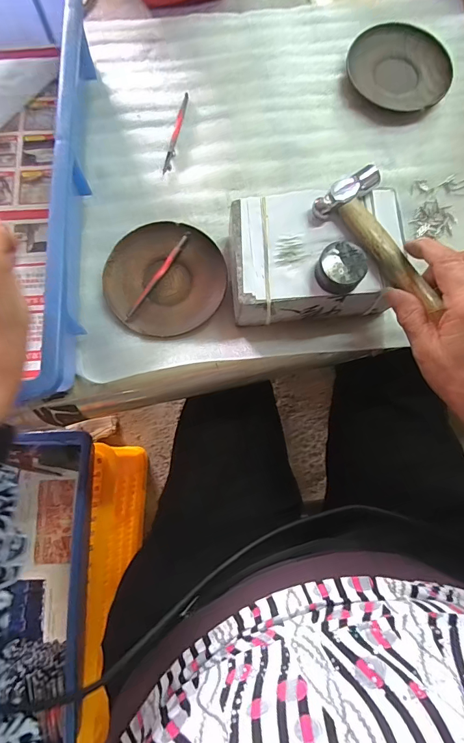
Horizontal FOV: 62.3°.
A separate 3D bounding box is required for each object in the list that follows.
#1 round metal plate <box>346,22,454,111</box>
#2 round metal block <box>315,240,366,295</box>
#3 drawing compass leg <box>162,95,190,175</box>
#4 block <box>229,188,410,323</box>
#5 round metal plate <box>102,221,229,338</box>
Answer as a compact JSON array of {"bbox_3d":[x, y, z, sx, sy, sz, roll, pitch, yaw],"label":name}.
[{"bbox_3d":[0.191,-0.345,0.438,0.114,0.017,0.114,0,77,-1],"label":"round metal plate"},{"bbox_3d":[0.087,-0.083,0.310,0.036,0.022,0.036,0,77,-1],"label":"round metal block"},{"bbox_3d":[-0.060,-0.255,0.411,0.008,0.004,0.101,10,77,1],"label":"drawing compass leg"},{"bbox_3d":[0.073,-0.100,0.350,0.145,0.060,0.099,-4,77,-2],"label":"block"},{"bbox_3d":[-0.064,-0.089,0.369,0.111,0.011,0.111,0,77,-1],"label":"round metal plate"}]

